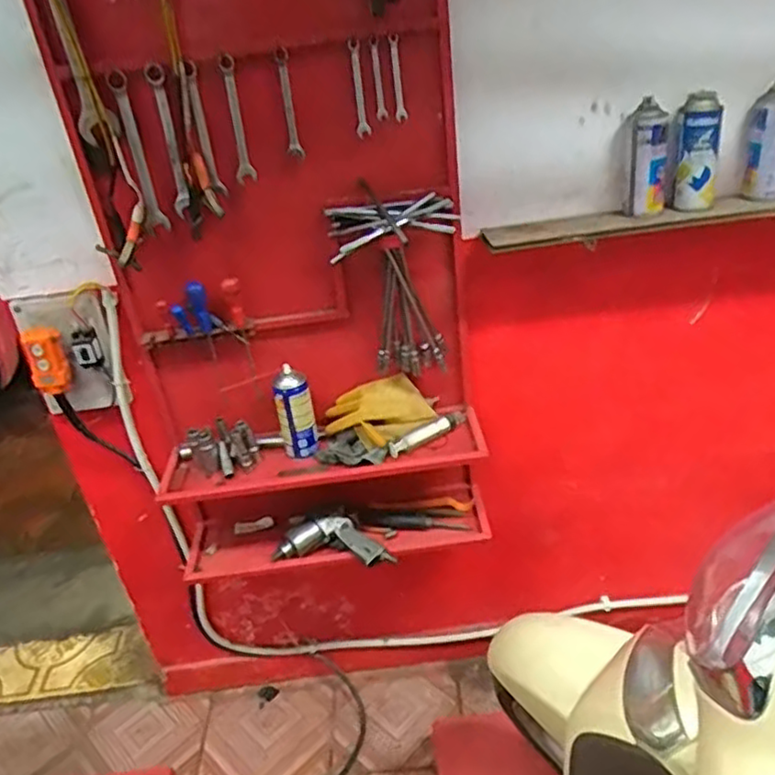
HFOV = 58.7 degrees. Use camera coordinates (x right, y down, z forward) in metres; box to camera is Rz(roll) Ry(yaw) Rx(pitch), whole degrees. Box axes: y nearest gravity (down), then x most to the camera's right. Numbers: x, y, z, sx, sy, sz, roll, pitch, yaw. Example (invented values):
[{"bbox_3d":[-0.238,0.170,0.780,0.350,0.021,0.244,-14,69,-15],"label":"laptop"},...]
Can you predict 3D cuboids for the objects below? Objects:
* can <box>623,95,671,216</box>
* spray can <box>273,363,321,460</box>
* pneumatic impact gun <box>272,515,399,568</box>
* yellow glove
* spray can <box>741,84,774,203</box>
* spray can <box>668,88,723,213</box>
[{"bbox_3d":[0.408,-0.356,1.079,0.063,0.156,0.052,-3,31,7],"label":"can"},{"bbox_3d":[-0.165,0.036,1.230,0.064,0.152,0.065,-11,31,-6],"label":"spray can"},{"bbox_3d":[-0.096,0.289,1.282,0.226,0.060,0.089,3,32,17],"label":"pneumatic impact gun"},{"bbox_3d":[-0.020,0.049,1.243,0.197,0.091,0.102,2,32,15],"label":"yellow glove"},{"bbox_3d":[0.609,-0.387,1.100,0.067,0.156,0.065,11,35,28],"label":"spray can"},{"bbox_3d":[0.487,-0.368,1.088,0.063,0.167,0.056,8,34,24],"label":"spray can"}]

